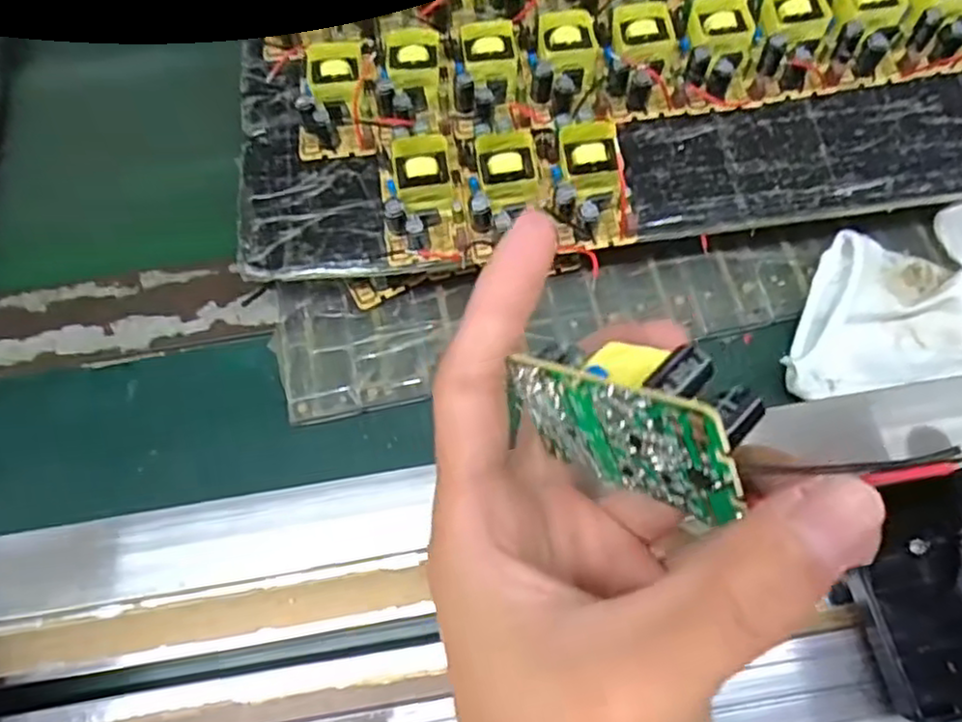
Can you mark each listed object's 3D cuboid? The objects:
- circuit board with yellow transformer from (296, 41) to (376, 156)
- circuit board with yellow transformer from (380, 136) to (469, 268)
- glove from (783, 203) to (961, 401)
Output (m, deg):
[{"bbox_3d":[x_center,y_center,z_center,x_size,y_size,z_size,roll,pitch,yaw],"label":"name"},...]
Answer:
[{"bbox_3d":[-0.069,-0.129,0.333,0.036,0.021,0.061,-3,70,2],"label":"circuit board with yellow transformer"},{"bbox_3d":[-0.026,-0.073,0.310,0.036,0.021,0.054,-7,70,0],"label":"circuit board with yellow transformer"},{"bbox_3d":[0.208,-0.029,0.316,0.140,0.026,0.073,-7,70,0],"label":"glove"}]

